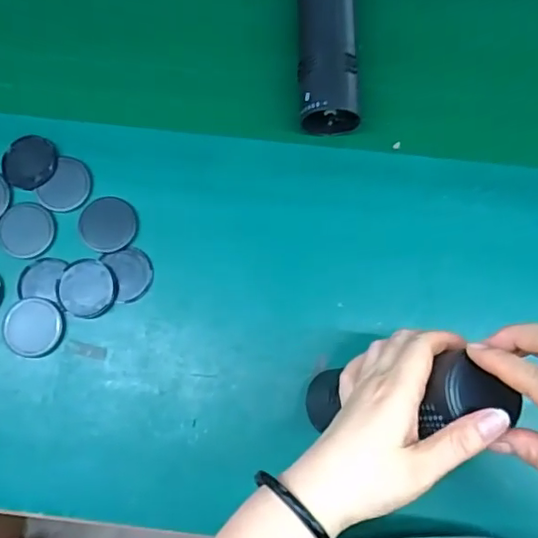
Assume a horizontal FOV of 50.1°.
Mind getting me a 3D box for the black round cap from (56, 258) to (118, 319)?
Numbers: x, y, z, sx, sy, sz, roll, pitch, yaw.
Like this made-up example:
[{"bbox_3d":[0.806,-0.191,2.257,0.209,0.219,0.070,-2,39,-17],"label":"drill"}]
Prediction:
[{"bbox_3d":[-0.160,0.017,0.506,0.053,0.006,0.050,0,79,0],"label":"black round cap"}]

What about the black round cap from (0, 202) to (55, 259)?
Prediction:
[{"bbox_3d":[-0.218,-0.035,0.516,0.050,0.004,0.049,0,79,0],"label":"black round cap"}]

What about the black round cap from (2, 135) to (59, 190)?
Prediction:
[{"bbox_3d":[-0.220,-0.098,0.528,0.048,0.007,0.049,0,79,0],"label":"black round cap"}]

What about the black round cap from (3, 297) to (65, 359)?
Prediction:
[{"bbox_3d":[-0.205,0.051,0.502,0.051,0.004,0.050,0,79,0],"label":"black round cap"}]

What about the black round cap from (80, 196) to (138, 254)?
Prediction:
[{"bbox_3d":[-0.144,-0.040,0.516,0.052,0.004,0.050,18,79,4],"label":"black round cap"}]

